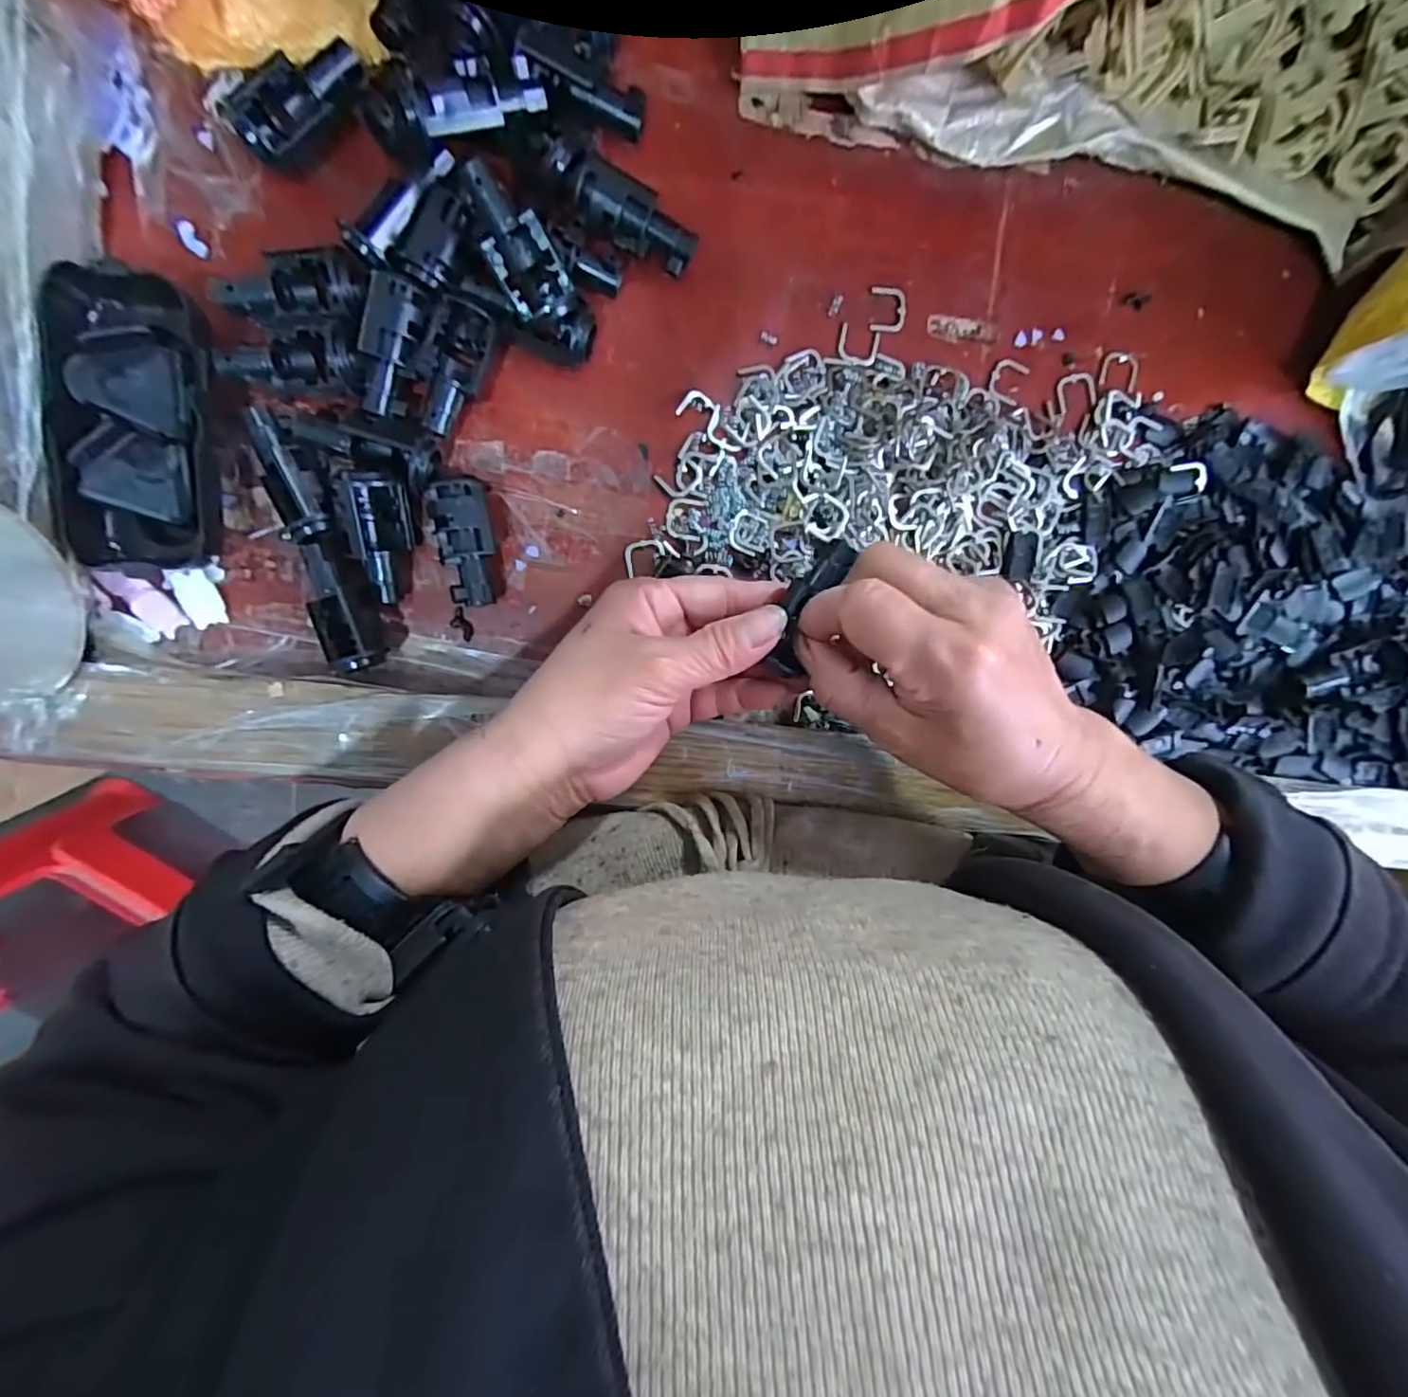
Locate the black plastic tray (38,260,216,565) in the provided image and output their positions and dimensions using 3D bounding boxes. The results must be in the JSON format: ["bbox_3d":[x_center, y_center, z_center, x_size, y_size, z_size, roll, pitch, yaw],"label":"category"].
[{"bbox_3d":[-0.222,-0.109,0.238,0.052,0.022,0.107,4,97,-5],"label":"black plastic tray"}]

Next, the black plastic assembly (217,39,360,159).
[{"bbox_3d":[-0.160,-0.234,0.238,0.023,0.019,0.053,41,92,-8],"label":"black plastic assembly"}]

